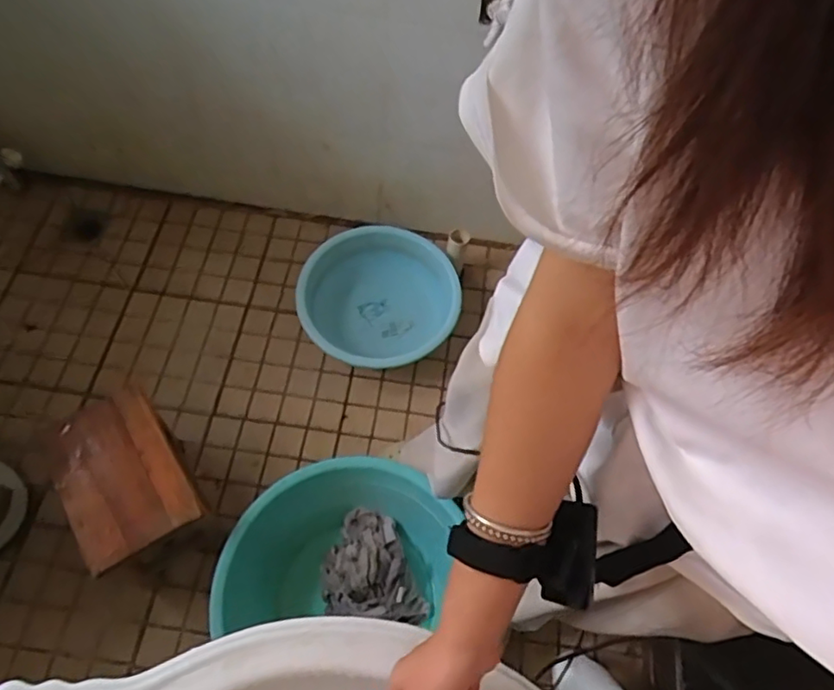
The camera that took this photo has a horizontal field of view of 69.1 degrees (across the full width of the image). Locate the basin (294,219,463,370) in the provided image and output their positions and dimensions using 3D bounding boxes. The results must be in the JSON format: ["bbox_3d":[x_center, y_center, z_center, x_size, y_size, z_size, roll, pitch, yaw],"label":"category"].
[{"bbox_3d":[-0.080,-0.111,1.456,0.346,0.144,0.358,2,62,-4],"label":"basin"}]

